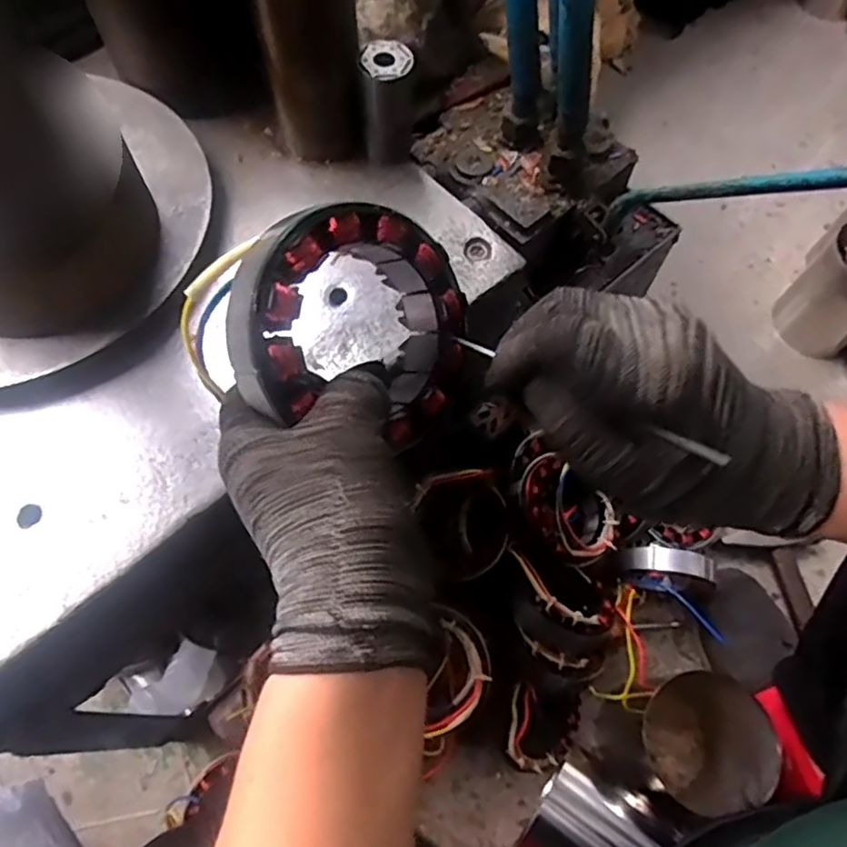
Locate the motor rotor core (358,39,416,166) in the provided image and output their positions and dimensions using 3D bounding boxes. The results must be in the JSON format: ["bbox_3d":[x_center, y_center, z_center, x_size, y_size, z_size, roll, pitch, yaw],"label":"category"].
[{"bbox_3d":[-0.024,-0.222,0.457,0.032,0.073,0.031,-8,66,-5],"label":"motor rotor core"}]

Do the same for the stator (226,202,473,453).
[{"bbox_3d":[-0.033,-0.048,0.308,0.122,0.034,0.101,17,86,-37],"label":"stator"}]

